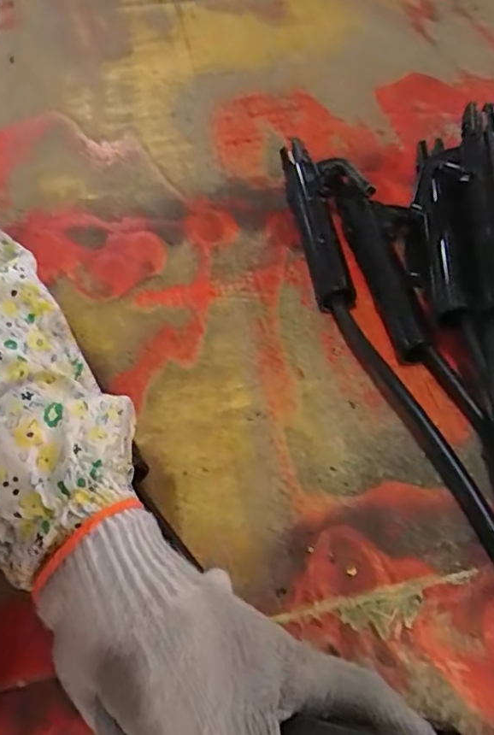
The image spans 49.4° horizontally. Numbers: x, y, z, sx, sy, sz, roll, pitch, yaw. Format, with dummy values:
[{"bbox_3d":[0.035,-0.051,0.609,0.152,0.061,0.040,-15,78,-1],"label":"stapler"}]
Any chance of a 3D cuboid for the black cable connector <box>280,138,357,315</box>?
[{"bbox_3d":[0.057,-0.119,0.452,0.026,0.036,0.189,-7,55,-3],"label":"black cable connector"}]

